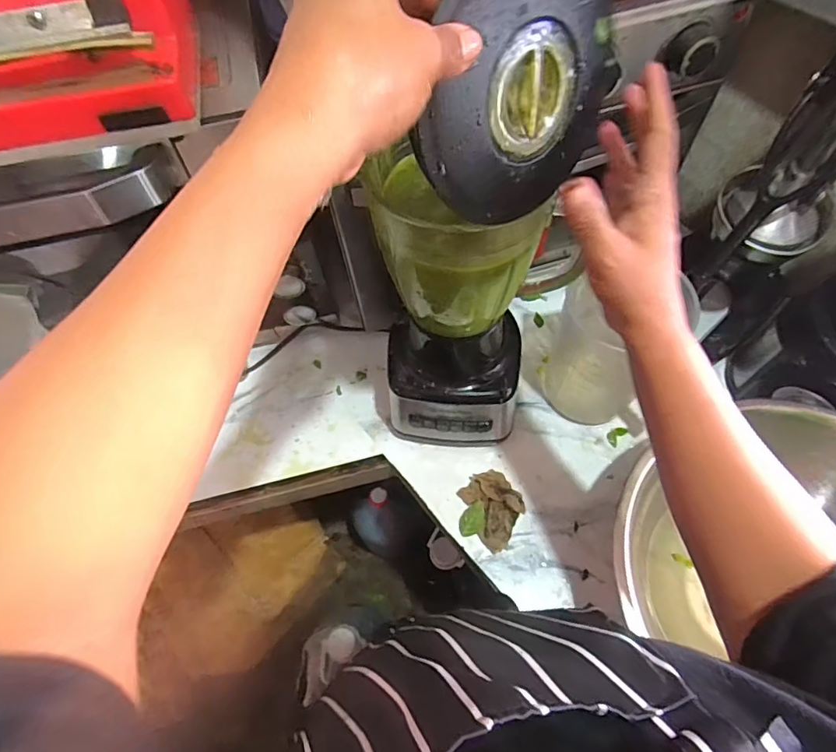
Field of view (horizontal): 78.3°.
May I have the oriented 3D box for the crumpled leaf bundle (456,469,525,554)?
[{"bbox_3d":[0.086,0.156,0.618,0.075,0.030,0.082,-1,62,2],"label":"crumpled leaf bundle"}]

